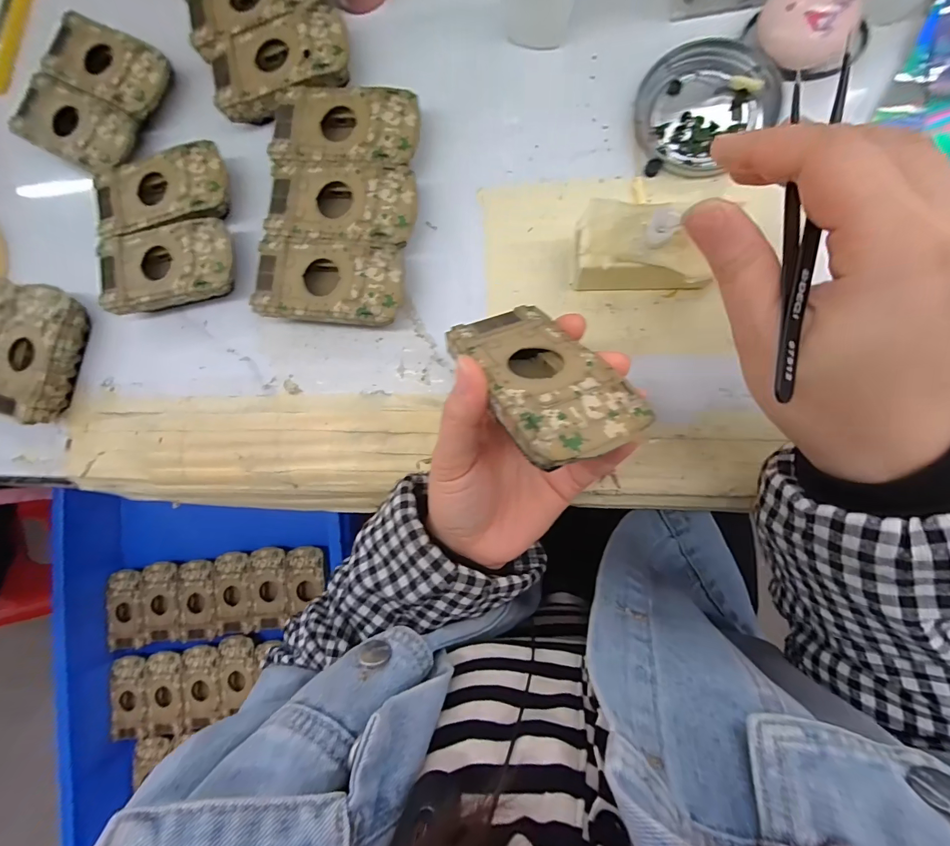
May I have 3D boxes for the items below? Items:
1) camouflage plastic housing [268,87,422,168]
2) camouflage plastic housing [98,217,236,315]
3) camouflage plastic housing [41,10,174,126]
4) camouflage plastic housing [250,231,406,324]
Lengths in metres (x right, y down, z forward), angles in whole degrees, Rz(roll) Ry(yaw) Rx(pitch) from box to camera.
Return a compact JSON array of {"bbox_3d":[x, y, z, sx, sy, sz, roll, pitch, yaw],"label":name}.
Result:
[{"bbox_3d":[-0.082,-0.190,0.269,0.095,0.032,0.049,8,87,10],"label":"camouflage plastic housing"},{"bbox_3d":[-0.210,-0.107,0.277,0.093,0.021,0.053,-9,85,8],"label":"camouflage plastic housing"},{"bbox_3d":[-0.270,-0.262,0.296,0.086,0.022,0.050,29,91,10],"label":"camouflage plastic housing"},{"bbox_3d":[-0.091,-0.089,0.260,0.094,0.024,0.050,8,87,10],"label":"camouflage plastic housing"}]

